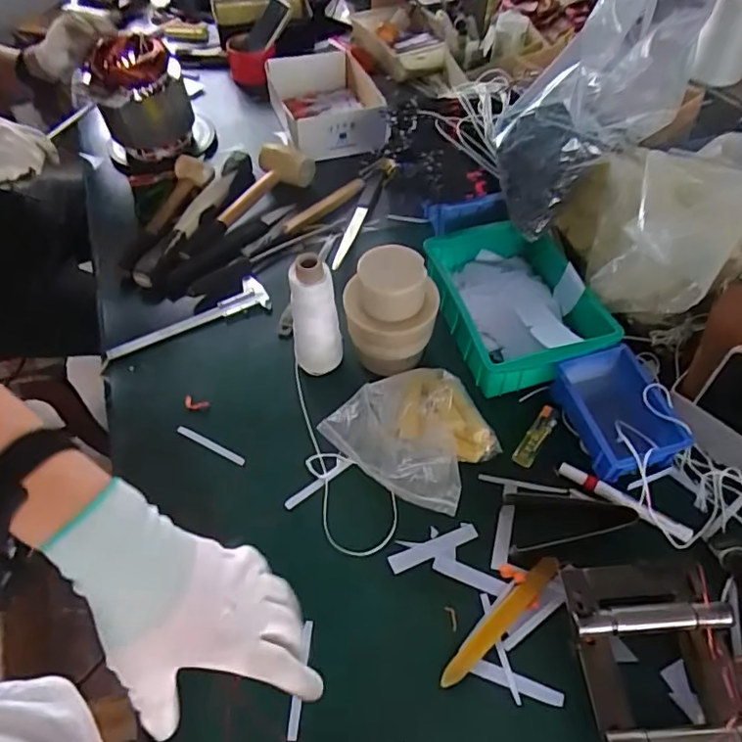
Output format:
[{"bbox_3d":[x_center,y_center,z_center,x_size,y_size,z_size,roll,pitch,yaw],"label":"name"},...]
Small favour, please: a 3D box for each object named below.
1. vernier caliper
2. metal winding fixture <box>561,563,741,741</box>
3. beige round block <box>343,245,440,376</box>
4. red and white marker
[{"bbox_3d":[-0.256,-0.076,0.785,0.225,0.015,0.061,-18,55,-11],"label":"vernier caliper"},{"bbox_3d":[0.257,0.273,0.492,0.143,0.049,0.200,-4,53,0],"label":"metal winding fixture"},{"bbox_3d":[0.025,-0.063,0.692,0.111,0.157,0.088,1,53,3],"label":"beige round block"},{"bbox_3d":[0.274,0.139,0.607,0.143,0.016,0.020,30,60,22],"label":"red and white marker"}]

